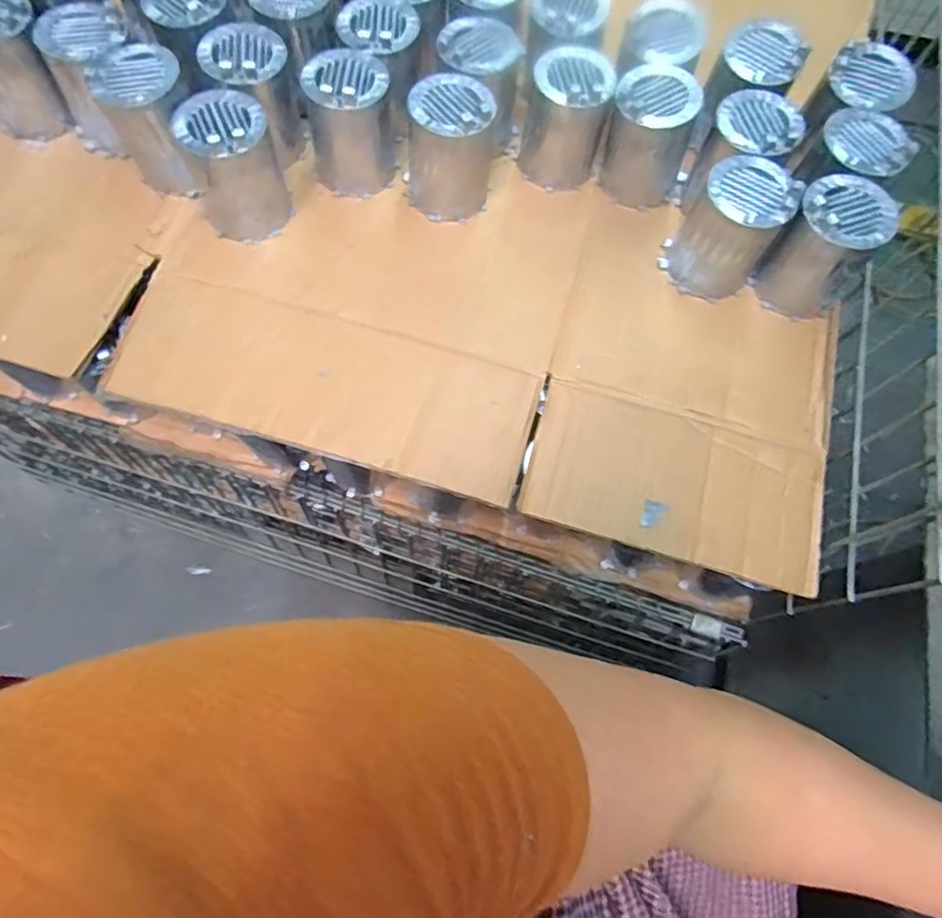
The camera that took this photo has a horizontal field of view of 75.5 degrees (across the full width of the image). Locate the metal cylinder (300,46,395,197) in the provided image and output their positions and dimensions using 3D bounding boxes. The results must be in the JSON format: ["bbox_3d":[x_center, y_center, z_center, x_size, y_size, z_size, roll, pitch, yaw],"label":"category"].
[{"bbox_3d":[-0.131,-0.366,0.665,0.091,0.118,0.084,-8,70,-5],"label":"metal cylinder"}]

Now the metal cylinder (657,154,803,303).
[{"bbox_3d":[0.265,-0.238,0.632,0.090,0.121,0.082,1,70,-2],"label":"metal cylinder"}]

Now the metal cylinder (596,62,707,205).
[{"bbox_3d":[0.202,-0.368,0.689,0.092,0.122,0.100,17,70,5],"label":"metal cylinder"}]

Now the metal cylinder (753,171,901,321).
[{"bbox_3d":[0.365,-0.215,0.629,0.090,0.122,0.085,1,70,-2],"label":"metal cylinder"}]

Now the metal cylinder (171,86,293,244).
[{"bbox_3d":[-0.248,-0.306,0.636,0.087,0.125,0.094,1,70,-2],"label":"metal cylinder"}]

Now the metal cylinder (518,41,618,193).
[{"bbox_3d":[0.106,-0.382,0.689,0.089,0.126,0.078,13,70,3],"label":"metal cylinder"}]

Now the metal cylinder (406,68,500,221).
[{"bbox_3d":[-0.023,-0.335,0.655,0.092,0.122,0.091,4,70,0],"label":"metal cylinder"}]

